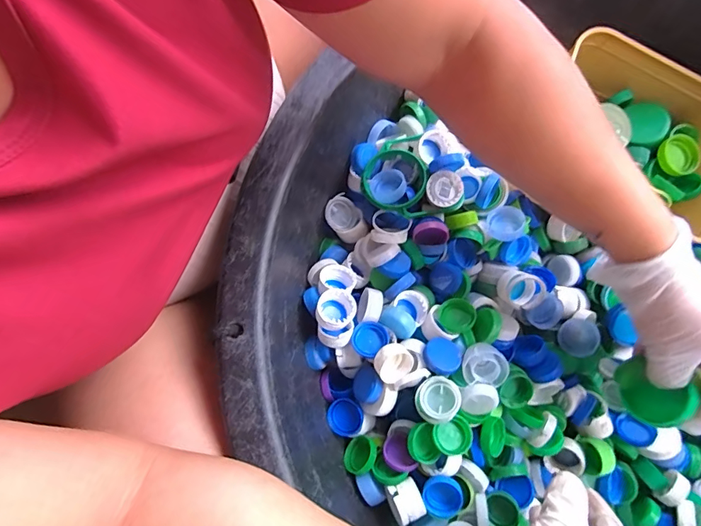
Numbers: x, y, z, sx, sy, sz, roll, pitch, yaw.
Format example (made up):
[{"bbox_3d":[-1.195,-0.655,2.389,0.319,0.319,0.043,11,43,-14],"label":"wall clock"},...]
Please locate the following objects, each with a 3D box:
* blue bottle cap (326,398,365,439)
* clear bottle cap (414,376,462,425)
[{"bbox_3d":[-0.005,0.135,0.381,0.032,0.016,0.030,0,76,1],"label":"blue bottle cap"},{"bbox_3d":[0.069,0.111,0.354,0.032,0.024,0.036,29,79,8],"label":"clear bottle cap"}]

